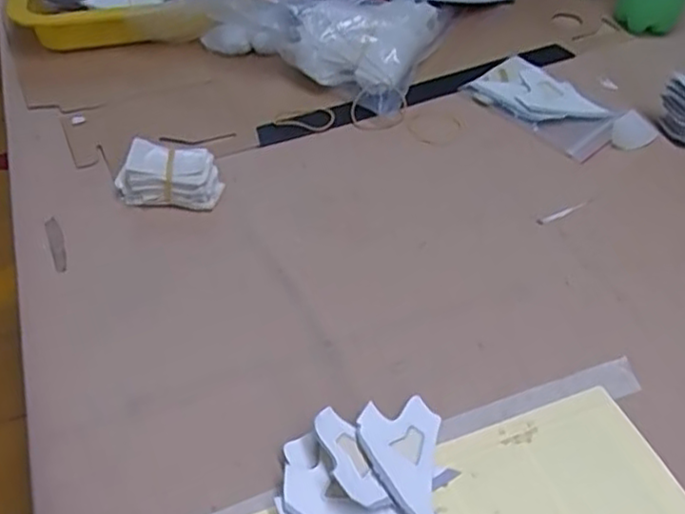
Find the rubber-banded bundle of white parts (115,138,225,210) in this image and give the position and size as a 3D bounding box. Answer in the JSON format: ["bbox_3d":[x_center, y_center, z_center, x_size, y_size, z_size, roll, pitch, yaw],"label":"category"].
[{"bbox_3d":[-0.130,-0.059,0.509,0.072,0.039,0.031,5,47,6],"label":"rubber-banded bundle of white parts"}]

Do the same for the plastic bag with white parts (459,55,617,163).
[{"bbox_3d":[0.175,-0.133,0.585,0.071,0.018,0.126,-32,54,-26],"label":"plastic bag with white parts"}]

